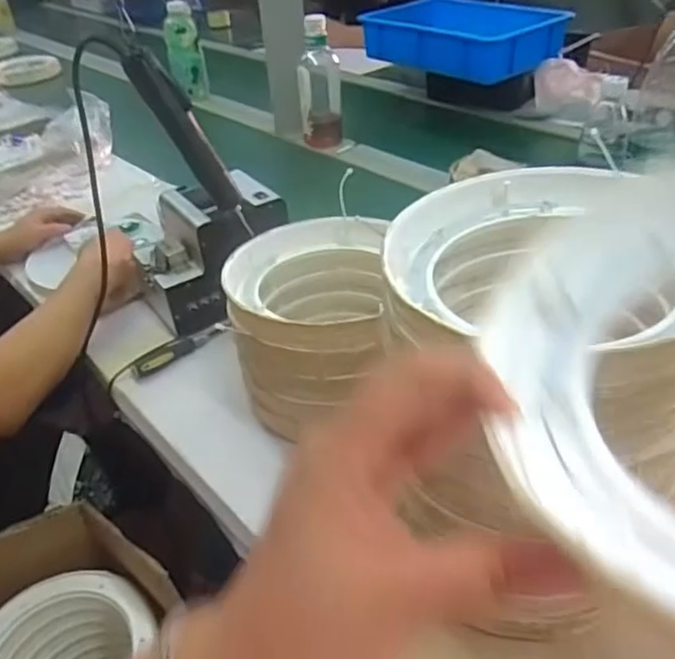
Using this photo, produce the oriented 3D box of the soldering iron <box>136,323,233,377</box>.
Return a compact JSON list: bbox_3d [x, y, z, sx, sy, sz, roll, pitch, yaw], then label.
[{"bbox_3d":[-0.194,0.021,0.802,0.131,0.016,0.019,-32,44,-32],"label":"soldering iron"}]

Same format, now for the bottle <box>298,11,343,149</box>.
[{"bbox_3d":[-0.033,-0.471,1.233,0.079,0.234,0.058,-3,36,3],"label":"bottle"}]

